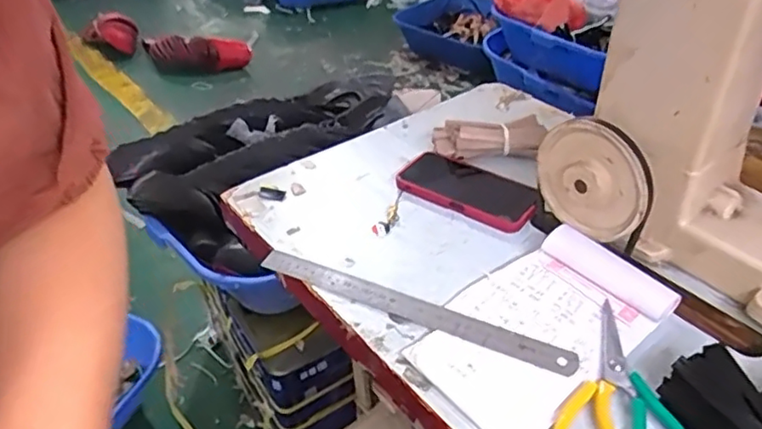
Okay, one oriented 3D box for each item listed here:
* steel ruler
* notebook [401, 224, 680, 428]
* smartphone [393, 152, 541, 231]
[{"bbox_3d":[0.023,0.087,0.586,0.322,0.005,0.022,17,52,24],"label":"steel ruler"},{"bbox_3d":[0.146,0.098,0.562,0.236,0.017,0.141,-28,46,-30],"label":"notebook"},{"bbox_3d":[0.102,-0.031,0.725,0.168,0.019,0.084,24,45,30],"label":"smartphone"}]

